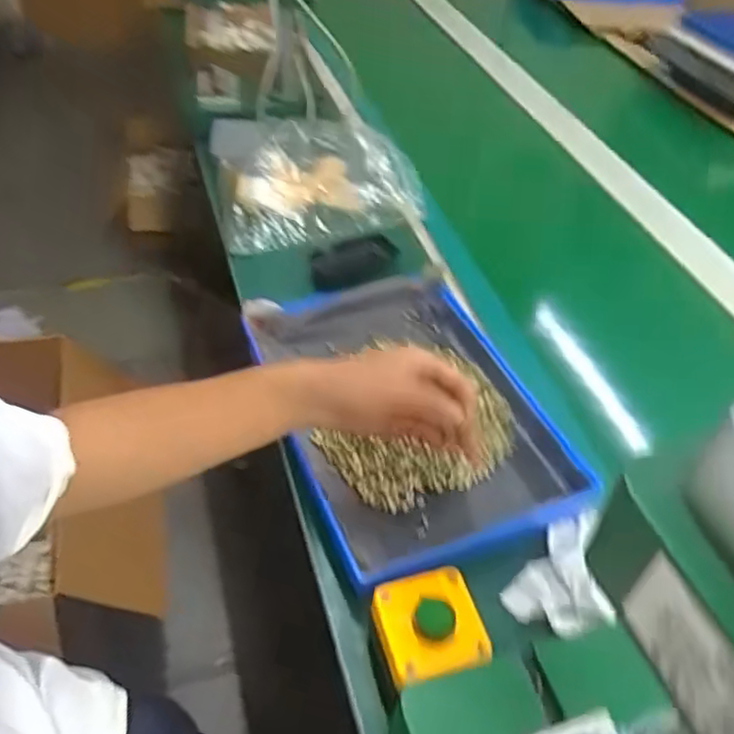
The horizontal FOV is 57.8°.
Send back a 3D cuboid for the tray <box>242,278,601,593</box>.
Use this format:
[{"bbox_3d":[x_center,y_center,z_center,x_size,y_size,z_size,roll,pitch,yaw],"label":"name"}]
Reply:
[{"bbox_3d":[0.042,0.039,0.646,0.248,0.047,0.325,-14,48,-20],"label":"tray"}]

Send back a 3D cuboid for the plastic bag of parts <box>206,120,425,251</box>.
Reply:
[{"bbox_3d":[-0.073,-0.277,0.906,0.258,0.069,0.285,-7,46,-14],"label":"plastic bag of parts"}]

